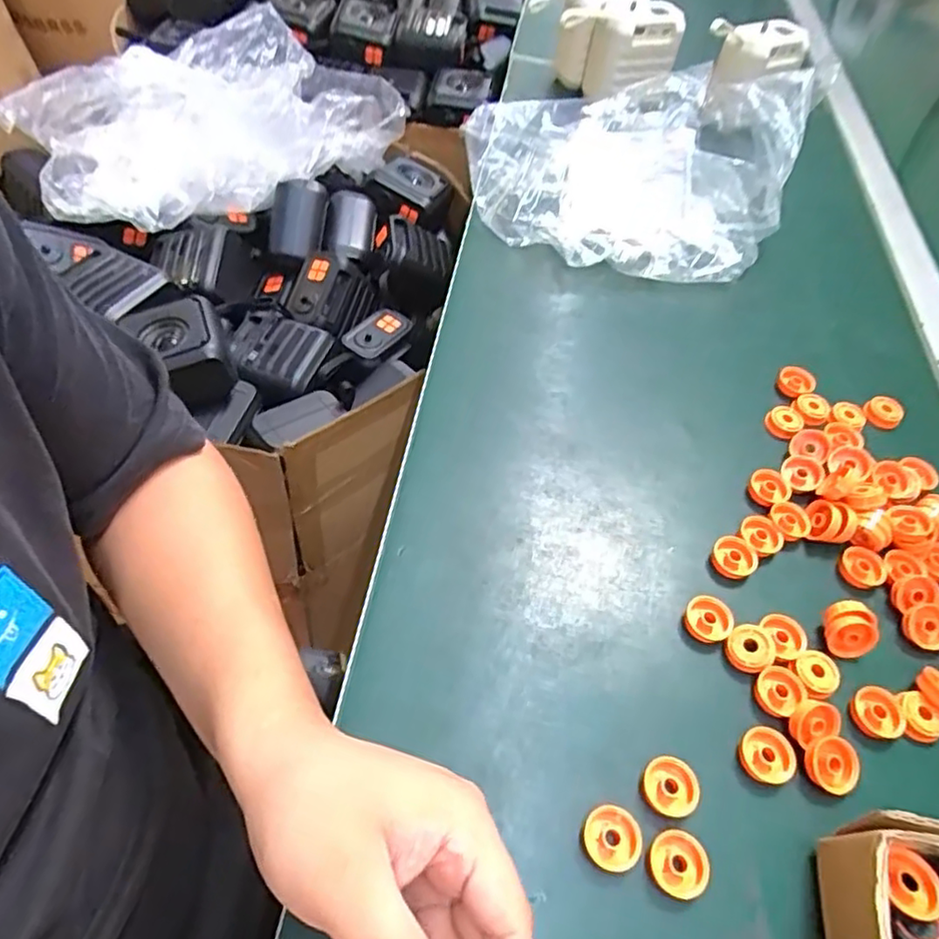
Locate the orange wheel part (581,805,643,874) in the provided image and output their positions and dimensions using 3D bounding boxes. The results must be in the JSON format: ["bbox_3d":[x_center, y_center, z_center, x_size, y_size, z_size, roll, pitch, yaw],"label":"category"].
[{"bbox_3d":[0.065,0.169,0.293,0.026,0.008,0.025,1,53,-2],"label":"orange wheel part"}]

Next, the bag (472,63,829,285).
[{"bbox_3d":[0.153,-0.289,0.592,0.314,0.092,0.251,6,53,2],"label":"bag"}]

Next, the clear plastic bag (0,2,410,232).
[{"bbox_3d":[-0.271,-0.400,0.728,0.268,0.104,0.390,37,58,19],"label":"clear plastic bag"}]

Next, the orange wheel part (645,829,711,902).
[{"bbox_3d":[0.094,0.178,0.288,0.026,0.006,0.026,1,53,-2],"label":"orange wheel part"}]

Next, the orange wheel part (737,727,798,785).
[{"bbox_3d":[0.150,0.143,0.321,0.027,0.006,0.025,1,53,-2],"label":"orange wheel part"}]

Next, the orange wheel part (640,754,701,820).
[{"bbox_3d":[0.097,0.153,0.309,0.025,0.008,0.025,1,53,-2],"label":"orange wheel part"}]

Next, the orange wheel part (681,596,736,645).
[{"bbox_3d":[0.136,0.085,0.362,0.025,0.009,0.025,1,53,-2],"label":"orange wheel part"}]

